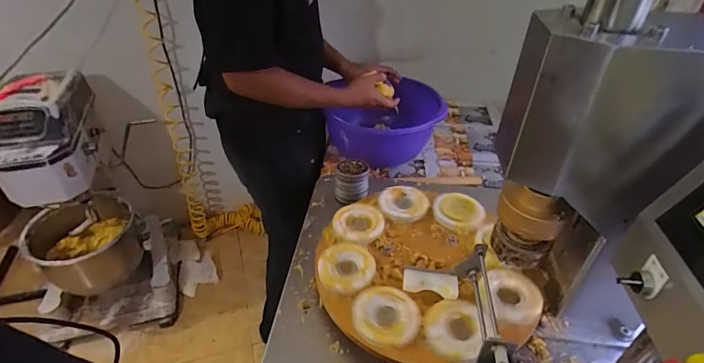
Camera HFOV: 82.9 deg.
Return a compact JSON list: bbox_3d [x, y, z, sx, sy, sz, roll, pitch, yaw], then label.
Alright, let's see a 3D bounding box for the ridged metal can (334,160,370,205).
[{"bbox_3d":[0.001,0.008,0.913,0.072,0.098,0.066,1,38,-1],"label":"ridged metal can"}]

